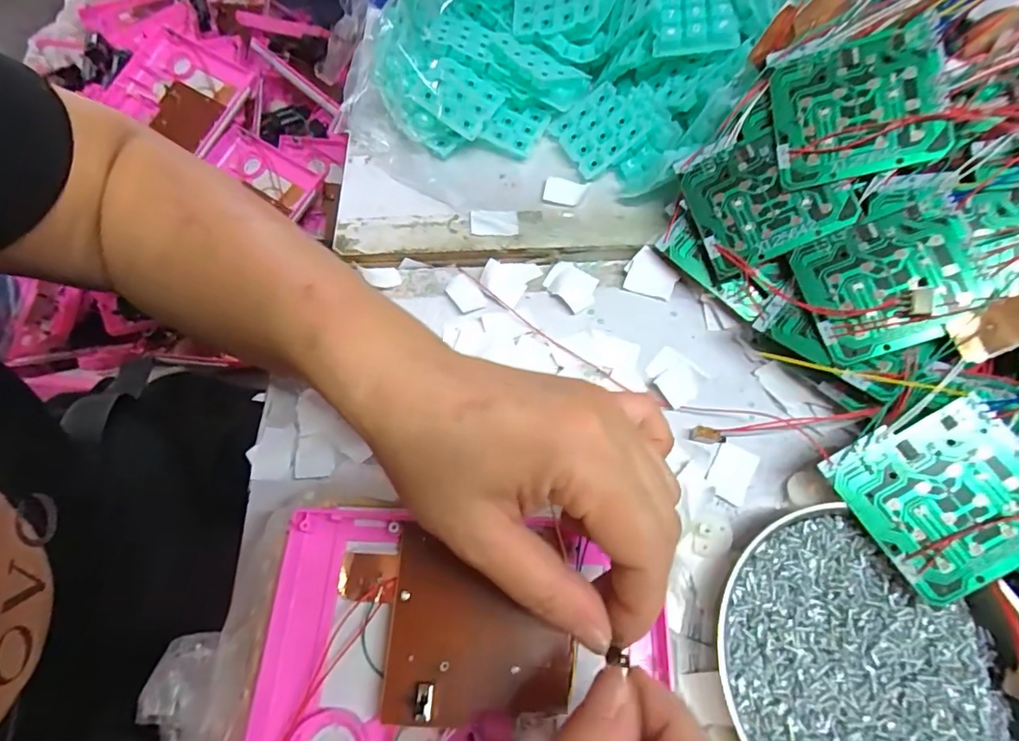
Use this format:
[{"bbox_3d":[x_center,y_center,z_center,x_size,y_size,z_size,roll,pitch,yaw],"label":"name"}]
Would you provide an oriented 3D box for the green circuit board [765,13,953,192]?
[{"bbox_3d":[0.173,-0.134,0.262,0.069,0.004,0.072,-8,86,26],"label":"green circuit board"}]

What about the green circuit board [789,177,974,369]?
[{"bbox_3d":[0.185,-0.049,0.257,0.070,0.005,0.075,-21,75,25],"label":"green circuit board"}]

